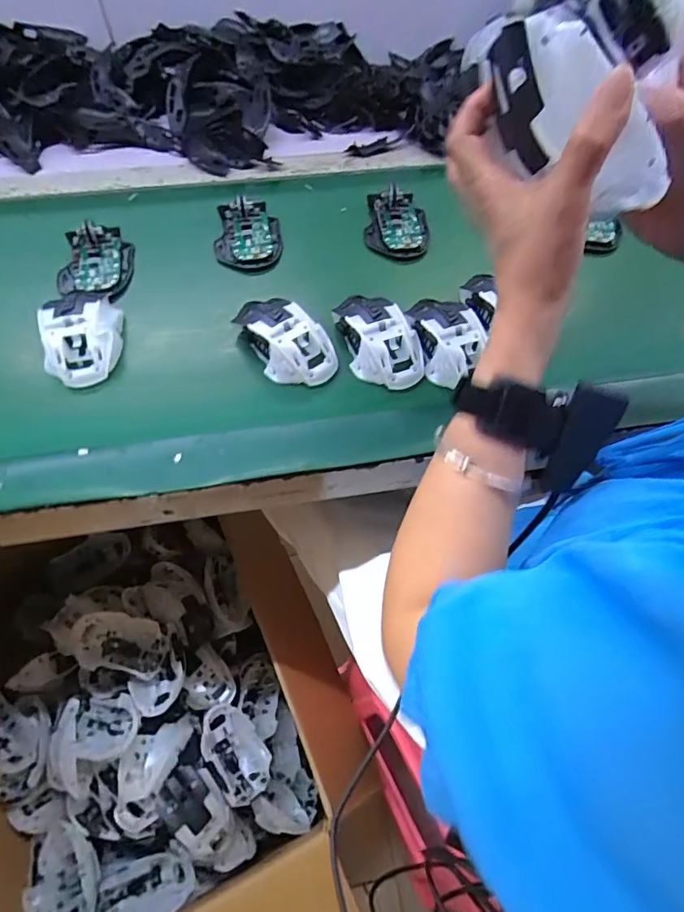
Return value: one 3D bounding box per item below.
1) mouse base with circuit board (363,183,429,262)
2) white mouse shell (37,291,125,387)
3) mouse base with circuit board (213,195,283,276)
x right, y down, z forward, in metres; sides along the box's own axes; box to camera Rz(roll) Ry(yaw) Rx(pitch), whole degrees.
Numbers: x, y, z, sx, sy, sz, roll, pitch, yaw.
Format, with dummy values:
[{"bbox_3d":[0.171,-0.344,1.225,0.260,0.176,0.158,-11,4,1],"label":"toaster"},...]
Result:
[{"bbox_3d":[0.065,-0.271,0.567,0.072,0.025,0.097,8,59,2],"label":"mouse base with circuit board"},{"bbox_3d":[-0.246,-0.121,0.457,0.067,0.035,0.120,-9,60,-7],"label":"white mouse shell"},{"bbox_3d":[-0.108,-0.250,0.557,0.074,0.031,0.105,-8,60,-7],"label":"mouse base with circuit board"}]

